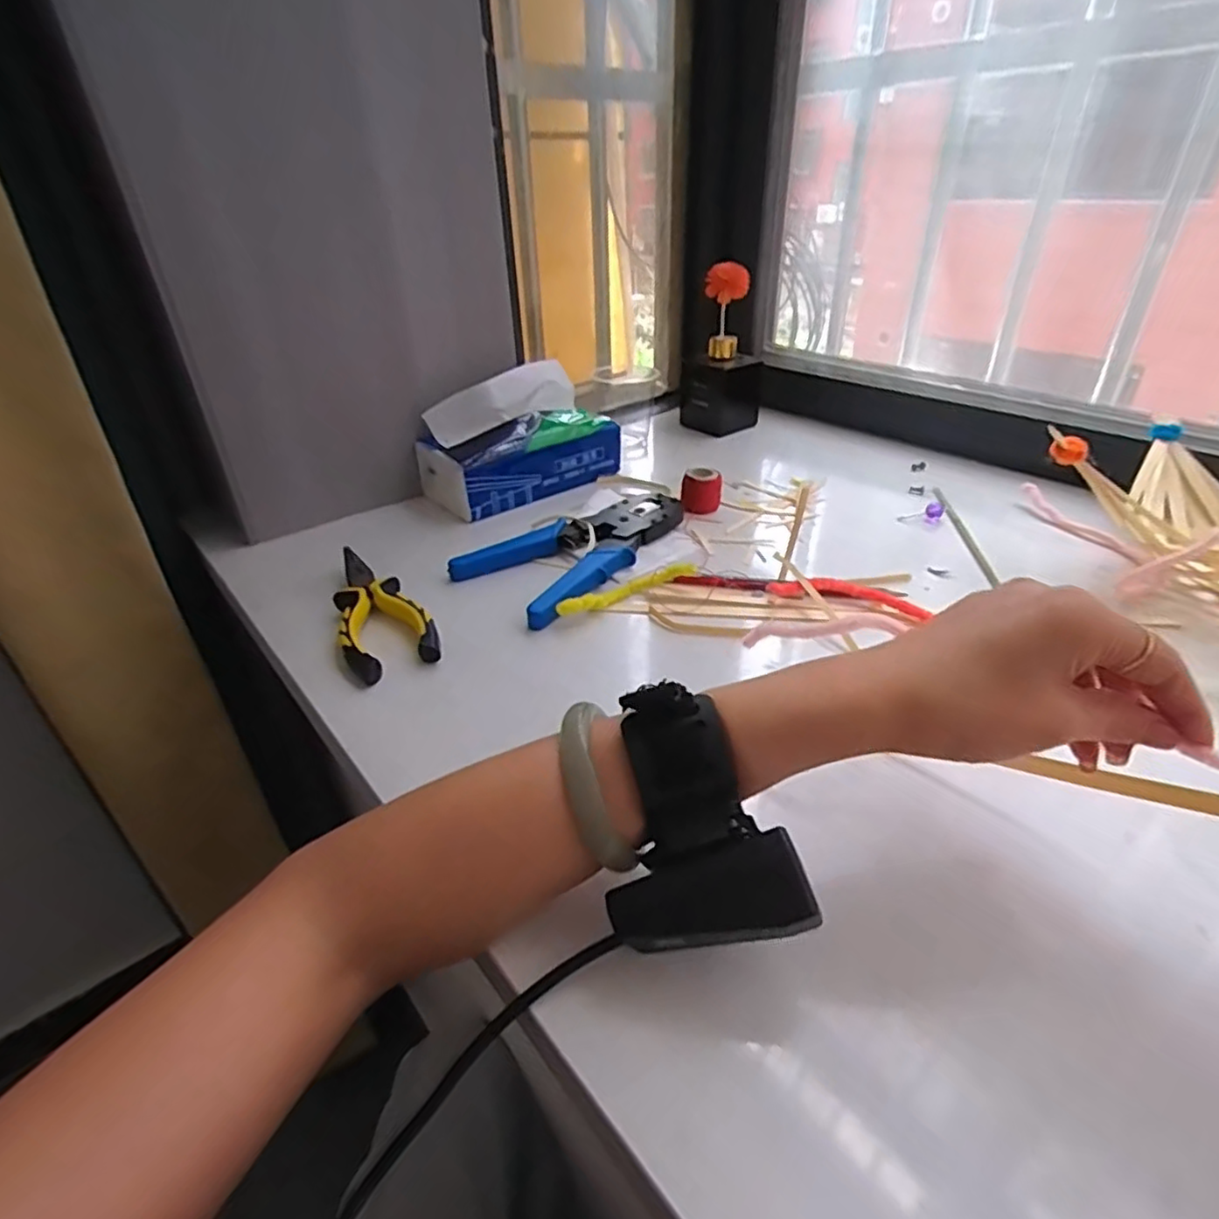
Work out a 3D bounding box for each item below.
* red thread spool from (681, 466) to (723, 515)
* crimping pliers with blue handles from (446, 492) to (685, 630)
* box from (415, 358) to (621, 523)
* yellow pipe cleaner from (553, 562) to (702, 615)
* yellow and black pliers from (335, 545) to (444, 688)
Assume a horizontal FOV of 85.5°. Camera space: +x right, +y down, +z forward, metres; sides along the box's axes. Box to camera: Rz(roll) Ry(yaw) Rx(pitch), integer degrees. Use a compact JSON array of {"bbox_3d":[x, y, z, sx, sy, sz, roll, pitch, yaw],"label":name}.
[{"bbox_3d":[0.082,-0.104,0.586,0.034,0.034,0.032,4,34,9],"label":"red thread spool"},{"bbox_3d":[-0.021,-0.052,0.524,0.104,0.021,0.193,23,41,33],"label":"crimping pliers with blue handles"},{"bbox_3d":[-0.084,-0.169,0.624,0.179,0.092,0.083,-25,40,-30],"label":"box"},{"bbox_3d":[0.011,-0.015,0.468,0.108,0.017,0.020,-18,37,-23],"label":"yellow pipe cleaner"},{"bbox_3d":[-0.163,-0.002,0.454,0.057,0.022,0.148,-19,37,-24],"label":"yellow and black pliers"}]

